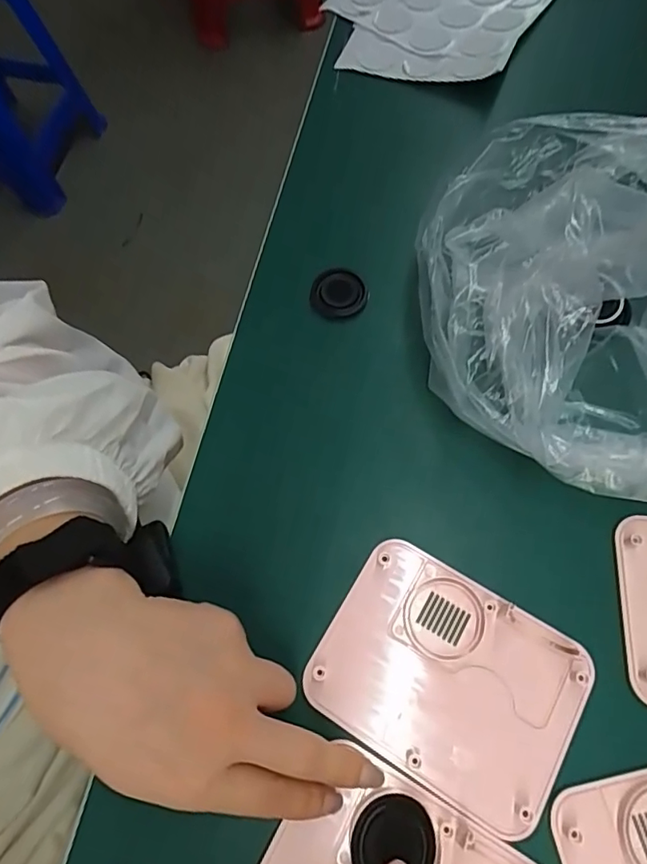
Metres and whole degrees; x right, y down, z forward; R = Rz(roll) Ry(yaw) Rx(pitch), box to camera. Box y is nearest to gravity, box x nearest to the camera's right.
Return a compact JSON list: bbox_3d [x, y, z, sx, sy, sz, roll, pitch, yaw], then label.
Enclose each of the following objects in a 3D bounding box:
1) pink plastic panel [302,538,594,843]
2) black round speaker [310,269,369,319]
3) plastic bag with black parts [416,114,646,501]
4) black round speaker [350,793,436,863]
[{"bbox_3d":[0.063,0.125,0.268,0.126,0.010,0.096,30,72,13],"label":"pink plastic panel"},{"bbox_3d":[0.011,-0.095,0.363,0.039,0.012,0.032,5,68,4],"label":"black round speaker"},{"bbox_3d":[0.185,-0.083,0.291,0.253,0.103,0.236,7,68,5],"label":"plastic bag with black parts"},{"bbox_3d":[0.031,0.182,0.237,0.036,0.008,0.031,-2,48,14],"label":"black round speaker"}]

